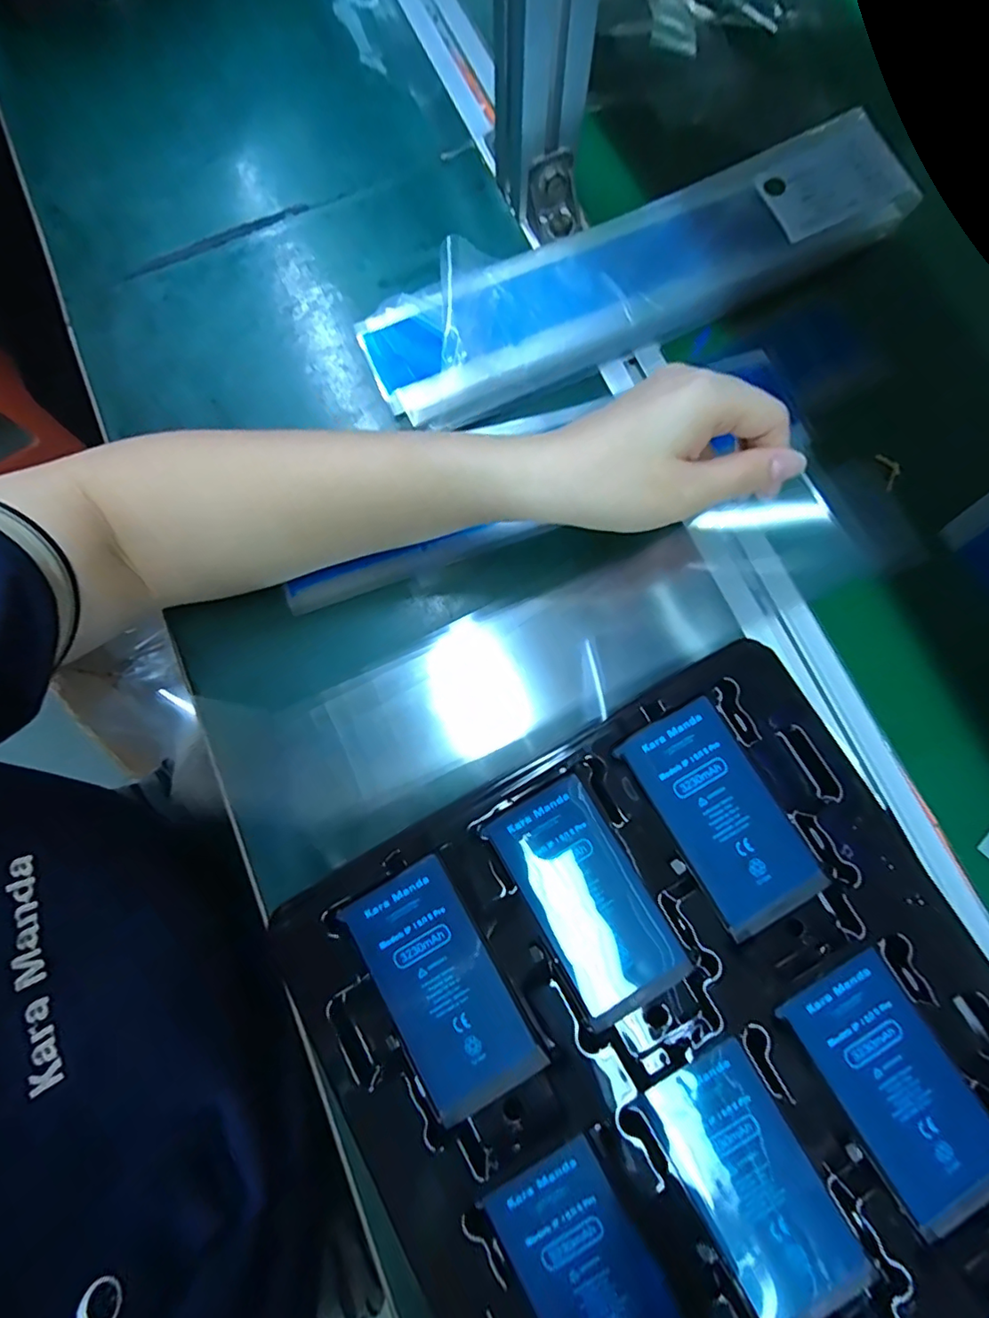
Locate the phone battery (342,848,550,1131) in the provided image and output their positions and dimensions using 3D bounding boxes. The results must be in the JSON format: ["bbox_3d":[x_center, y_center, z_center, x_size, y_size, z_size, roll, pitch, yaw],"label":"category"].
[{"bbox_3d":[-0.020,0.123,0.203,0.043,0.004,0.084,-31,81,-6],"label":"phone battery"}]

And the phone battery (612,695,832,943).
[{"bbox_3d":[0.089,0.060,0.212,0.044,0.004,0.084,-31,81,-6],"label":"phone battery"}]

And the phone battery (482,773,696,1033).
[{"bbox_3d":[0.035,0.091,0.207,0.043,0.004,0.083,-29,80,-6],"label":"phone battery"}]

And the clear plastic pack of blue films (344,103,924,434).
[{"bbox_3d":[0.084,-0.231,0.326,0.328,0.040,0.078,-24,79,-4],"label":"clear plastic pack of blue films"}]

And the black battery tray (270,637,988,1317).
[{"bbox_3d":[0.093,0.181,0.189,0.226,0.016,0.326,-31,80,-5],"label":"black battery tray"}]

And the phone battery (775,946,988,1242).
[{"bbox_3d":[0.145,0.153,0.194,0.044,0.005,0.083,-32,81,-6],"label":"phone battery"}]

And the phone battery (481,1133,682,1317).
[{"bbox_3d":[0.034,0.213,0.184,0.041,0.004,0.080,-31,80,-5],"label":"phone battery"}]

